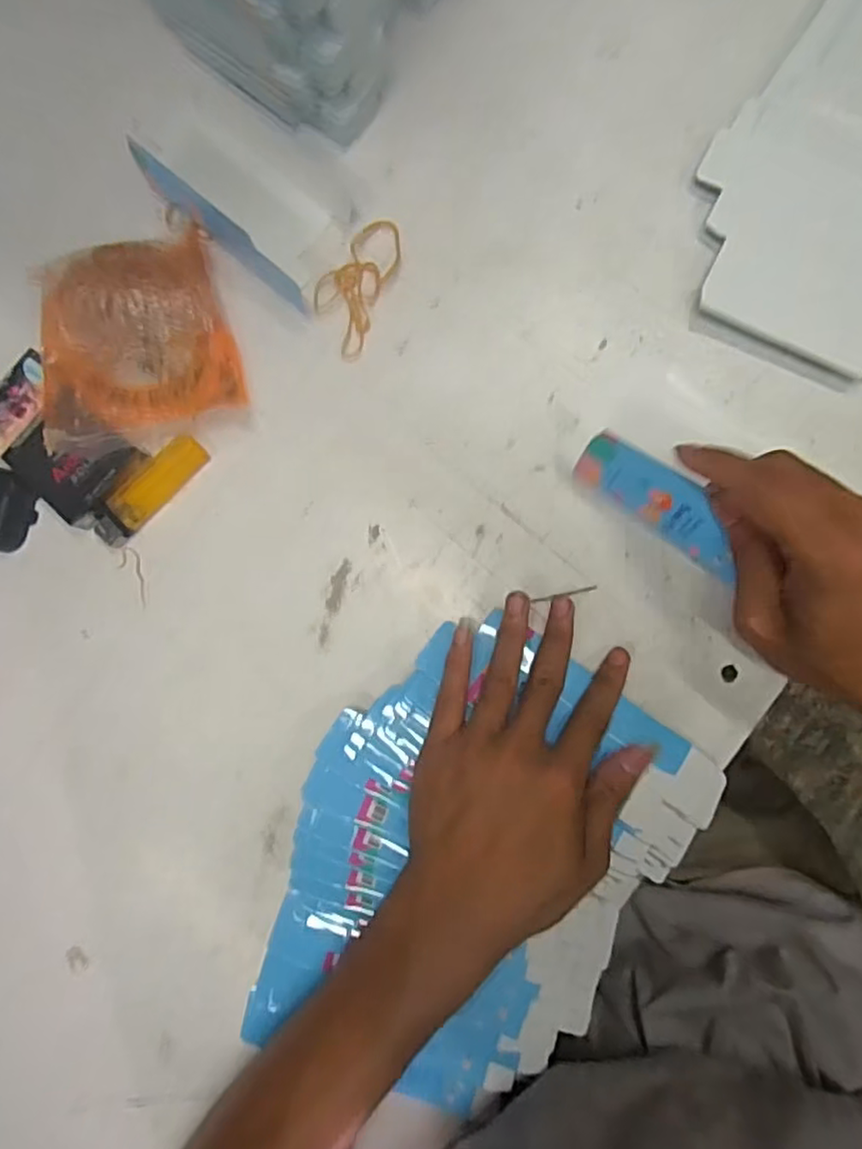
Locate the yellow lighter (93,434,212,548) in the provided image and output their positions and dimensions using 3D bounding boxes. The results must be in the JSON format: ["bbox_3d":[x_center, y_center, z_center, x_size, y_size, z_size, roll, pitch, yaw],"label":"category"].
[{"bbox_3d":[-0.170,-0.051,0.391,0.081,0.013,0.024,-45,84,2],"label":"yellow lighter"}]

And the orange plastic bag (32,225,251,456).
[{"bbox_3d":[-0.180,-0.142,0.388,0.112,0.032,0.113,-17,86,5],"label":"orange plastic bag"}]

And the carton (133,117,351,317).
[{"bbox_3d":[-0.117,-0.227,0.394,0.144,0.013,0.055,40,92,7],"label":"carton"}]

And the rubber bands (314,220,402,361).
[{"bbox_3d":[-0.046,-0.175,0.391,0.039,0.004,0.085,24,90,7],"label":"rubber bands"}]

